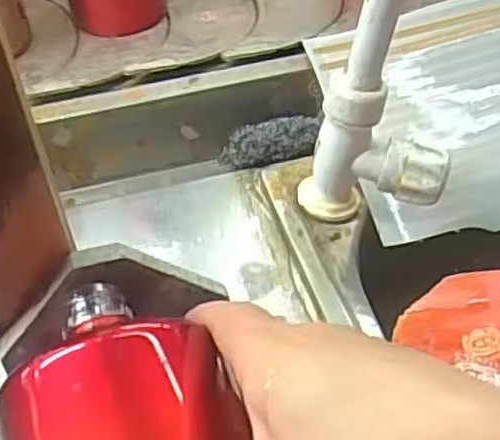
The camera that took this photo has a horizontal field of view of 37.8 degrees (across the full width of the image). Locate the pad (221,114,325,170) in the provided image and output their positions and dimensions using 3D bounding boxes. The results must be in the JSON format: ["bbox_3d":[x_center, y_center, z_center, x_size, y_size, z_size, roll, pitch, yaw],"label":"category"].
[{"bbox_3d":[0.013,-0.054,0.522,0.080,0.028,0.023,-14,45,17],"label":"pad"}]

